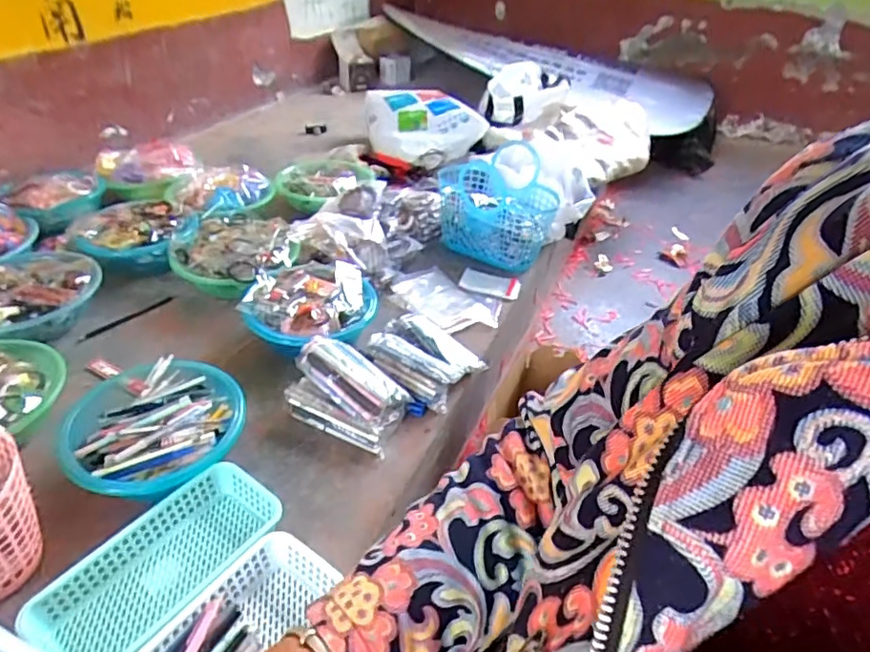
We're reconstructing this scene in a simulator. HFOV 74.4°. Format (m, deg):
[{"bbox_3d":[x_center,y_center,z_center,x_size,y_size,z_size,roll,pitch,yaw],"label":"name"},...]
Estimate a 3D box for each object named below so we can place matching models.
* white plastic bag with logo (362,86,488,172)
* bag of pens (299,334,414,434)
[{"bbox_3d":[-0.052,-0.605,1.703,0.302,0.094,0.323,-24,46,-31],"label":"white plastic bag with logo"},{"bbox_3d":[-0.123,0.081,0.865,0.176,0.041,0.091,36,44,11],"label":"bag of pens"}]

